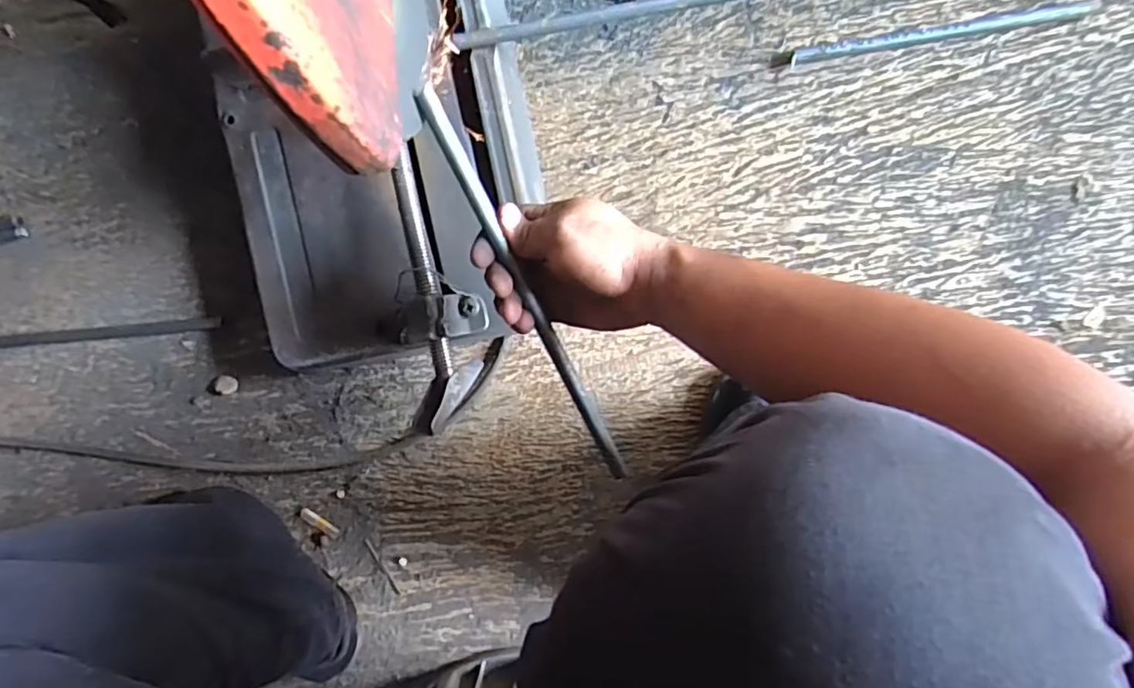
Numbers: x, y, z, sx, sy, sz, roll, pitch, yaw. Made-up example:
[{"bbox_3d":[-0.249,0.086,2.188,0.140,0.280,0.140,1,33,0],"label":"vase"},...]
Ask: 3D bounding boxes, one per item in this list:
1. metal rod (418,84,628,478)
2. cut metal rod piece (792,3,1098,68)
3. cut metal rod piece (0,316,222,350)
[{"bbox_3d":[-0.023,-0.027,0.407,0.014,0.008,0.290,-24,109,5],"label":"metal rod"},{"bbox_3d":[0.327,-0.272,0.530,0.249,0.007,0.013,-7,93,5],"label":"cut metal rod piece"},{"bbox_3d":[-0.496,-0.010,0.610,0.298,0.005,0.017,-6,93,5],"label":"cut metal rod piece"}]

